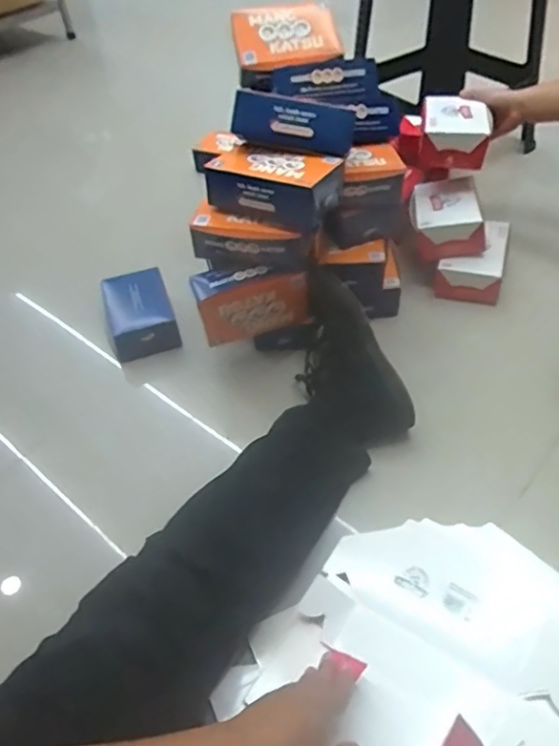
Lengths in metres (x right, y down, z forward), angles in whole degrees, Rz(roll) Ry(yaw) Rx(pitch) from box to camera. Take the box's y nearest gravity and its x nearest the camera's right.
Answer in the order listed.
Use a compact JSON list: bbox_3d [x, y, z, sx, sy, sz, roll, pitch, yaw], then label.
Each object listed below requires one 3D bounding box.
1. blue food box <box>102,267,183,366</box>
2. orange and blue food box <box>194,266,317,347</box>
[{"bbox_3d":[-0.258,-0.112,1.076,0.117,0.070,0.176,-17,47,-10],"label":"blue food box"},{"bbox_3d":[-0.042,-0.111,0.949,0.180,0.126,0.053,-13,46,-6],"label":"orange and blue food box"}]

